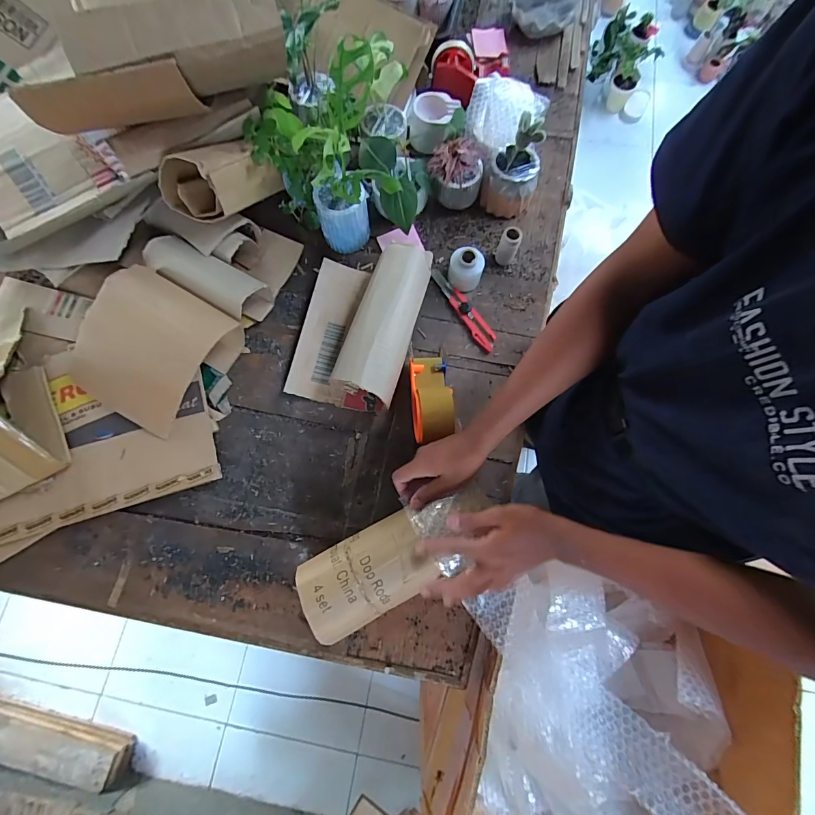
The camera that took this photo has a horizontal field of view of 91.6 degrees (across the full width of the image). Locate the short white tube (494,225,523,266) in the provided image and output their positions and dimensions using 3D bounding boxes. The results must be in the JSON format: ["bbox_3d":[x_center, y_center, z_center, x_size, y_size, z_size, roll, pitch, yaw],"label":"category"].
[{"bbox_3d":[0.183,-0.295,0.728,0.037,0.072,0.039,12,75,4],"label":"short white tube"}]

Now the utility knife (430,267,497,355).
[{"bbox_3d":[0.101,-0.182,0.722,0.032,0.014,0.188,-31,76,-7],"label":"utility knife"}]

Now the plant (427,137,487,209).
[{"bbox_3d":[0.091,-0.442,0.746,0.099,0.112,0.095,9,75,4],"label":"plant"}]

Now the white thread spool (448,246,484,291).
[{"bbox_3d":[0.106,-0.250,0.717,0.061,0.070,0.058,9,75,4],"label":"white thread spool"}]

